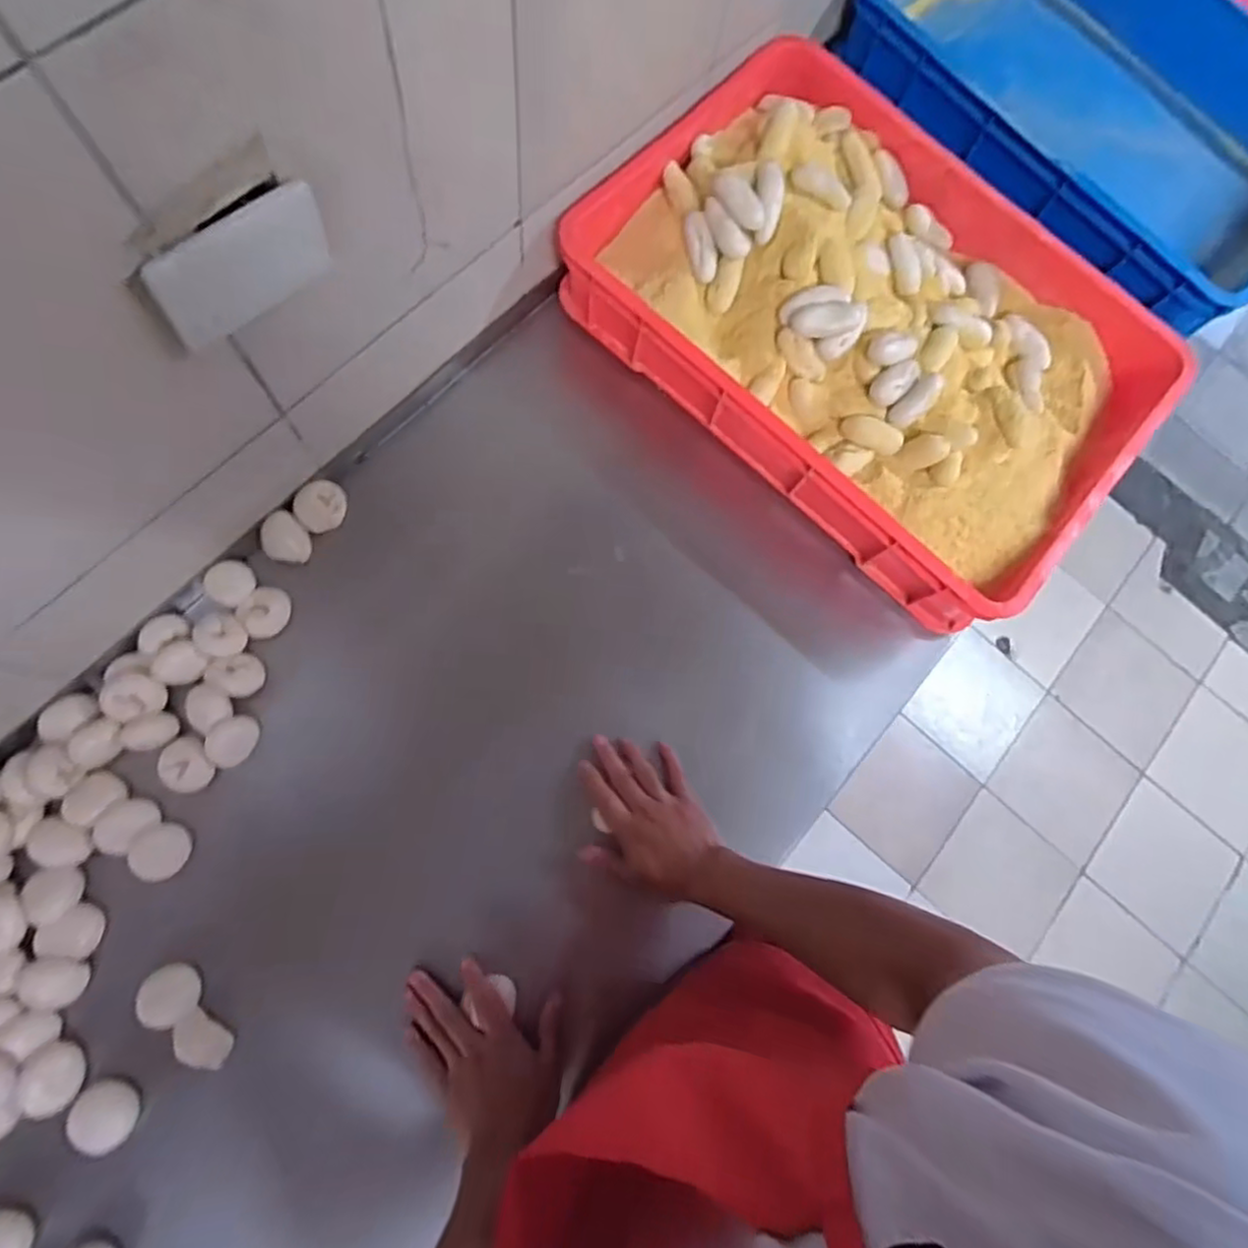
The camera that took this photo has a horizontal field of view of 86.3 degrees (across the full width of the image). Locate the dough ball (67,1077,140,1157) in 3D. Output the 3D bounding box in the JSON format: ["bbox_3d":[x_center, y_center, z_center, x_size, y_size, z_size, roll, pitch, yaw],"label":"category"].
[{"bbox_3d":[-0.441,0.417,0.565,0.047,0.021,0.053,12,76,-4],"label":"dough ball"}]

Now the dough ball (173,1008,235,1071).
[{"bbox_3d":[-0.371,0.368,0.585,0.048,0.017,0.036,41,76,3],"label":"dough ball"}]

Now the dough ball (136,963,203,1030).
[{"bbox_3d":[-0.401,0.326,0.585,0.049,0.017,0.047,2,77,-7],"label":"dough ball"}]

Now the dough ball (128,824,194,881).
[{"bbox_3d":[-0.423,0.208,0.609,0.041,0.026,0.049,-10,79,-9],"label":"dough ball"}]

